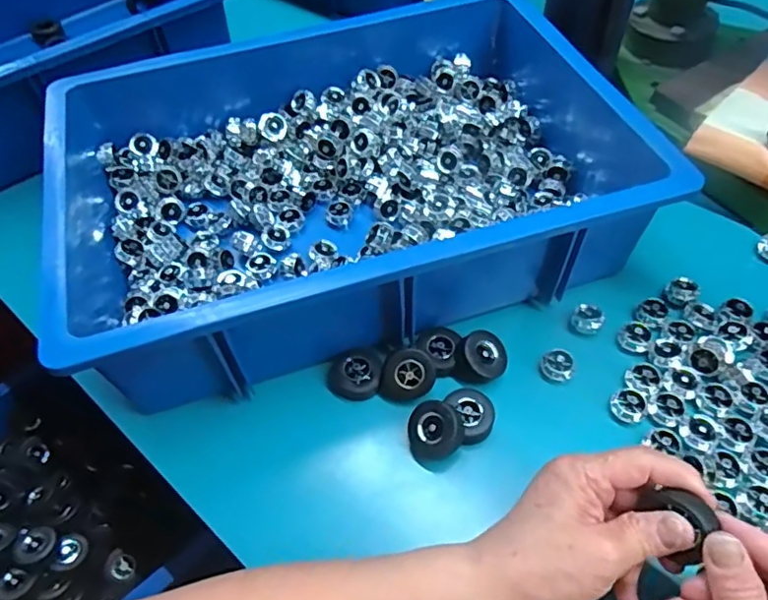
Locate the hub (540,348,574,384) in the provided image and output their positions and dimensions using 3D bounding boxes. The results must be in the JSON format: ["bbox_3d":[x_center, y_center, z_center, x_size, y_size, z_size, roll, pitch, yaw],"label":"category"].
[{"bbox_3d":[0.130,0.050,0.438,0.023,0.014,0.022,-2,55,3],"label":"hub"}]

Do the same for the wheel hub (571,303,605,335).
[{"bbox_3d":[0.160,0.015,0.458,0.023,0.010,0.021,-2,55,3],"label":"wheel hub"}]

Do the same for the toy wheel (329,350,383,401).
[{"bbox_3d":[-0.021,0.056,0.429,0.039,0.015,0.033,-7,55,0],"label":"toy wheel"}]

